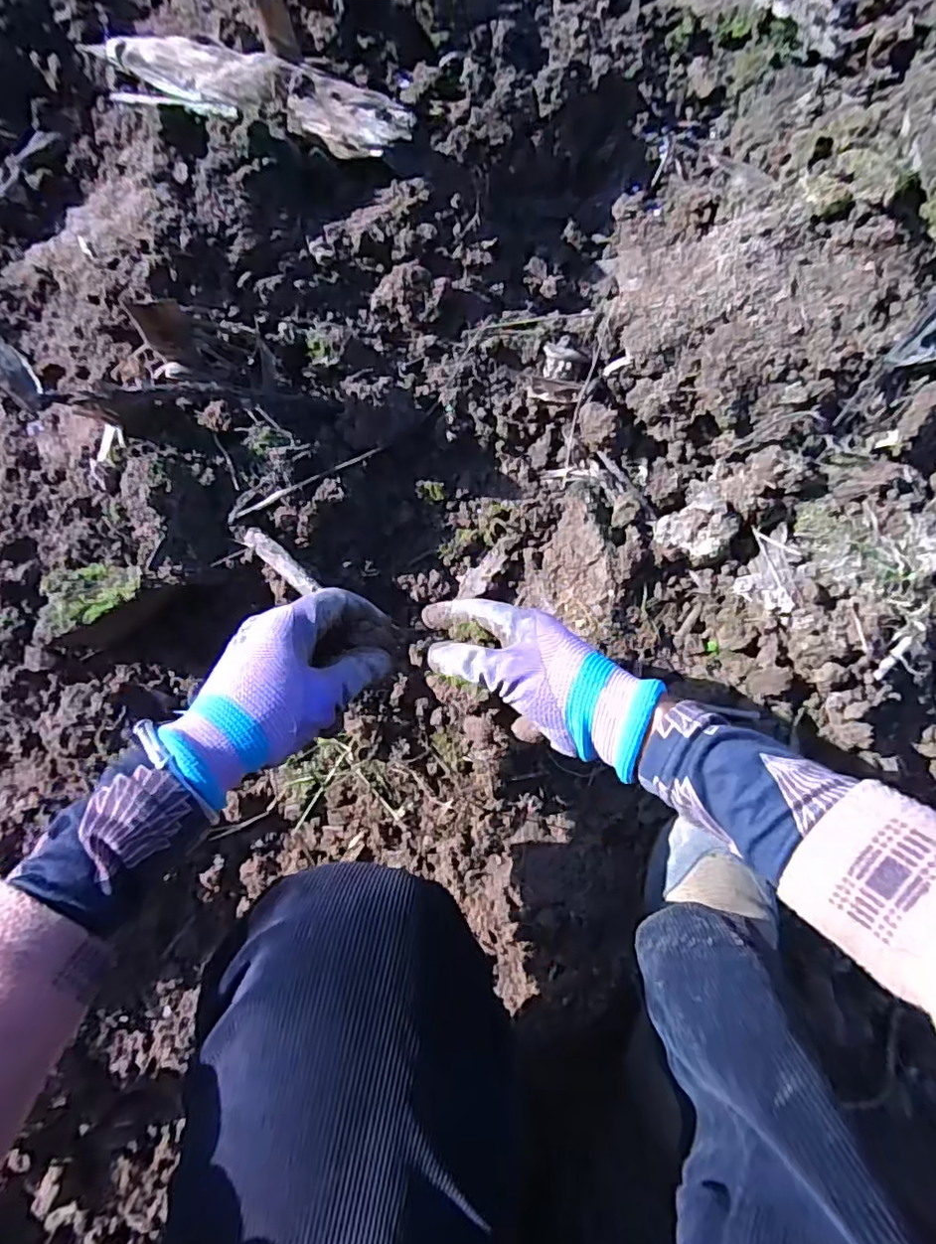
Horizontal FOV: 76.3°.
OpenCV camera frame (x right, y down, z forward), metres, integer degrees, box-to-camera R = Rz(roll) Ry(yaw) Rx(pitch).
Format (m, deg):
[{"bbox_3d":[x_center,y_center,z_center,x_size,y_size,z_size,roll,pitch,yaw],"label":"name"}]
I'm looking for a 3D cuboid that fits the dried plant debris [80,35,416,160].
[{"bbox_3d":[-0.176,-0.425,0.484,0.278,0.038,0.058,17,89,2],"label":"dried plant debris"}]

